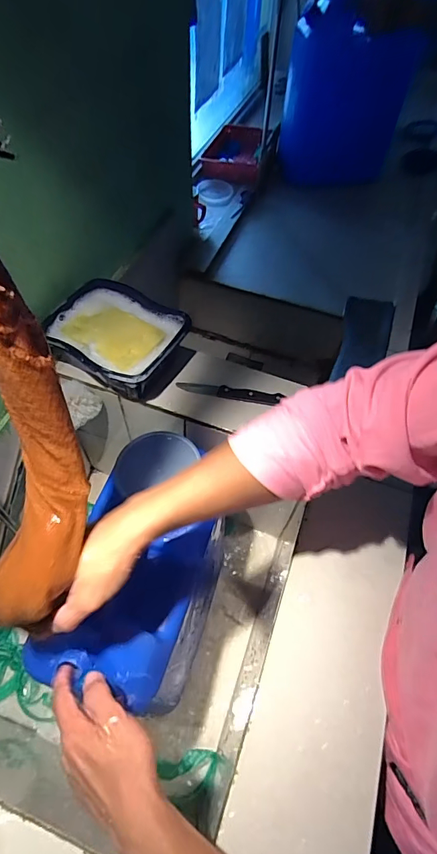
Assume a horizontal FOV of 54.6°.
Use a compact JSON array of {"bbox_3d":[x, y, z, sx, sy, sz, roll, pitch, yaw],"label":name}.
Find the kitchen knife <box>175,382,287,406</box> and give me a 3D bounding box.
[{"bbox_3d":[0.018,-0.055,0.687,0.169,0.014,0.021,9,57,3],"label":"kitchen knife"}]

